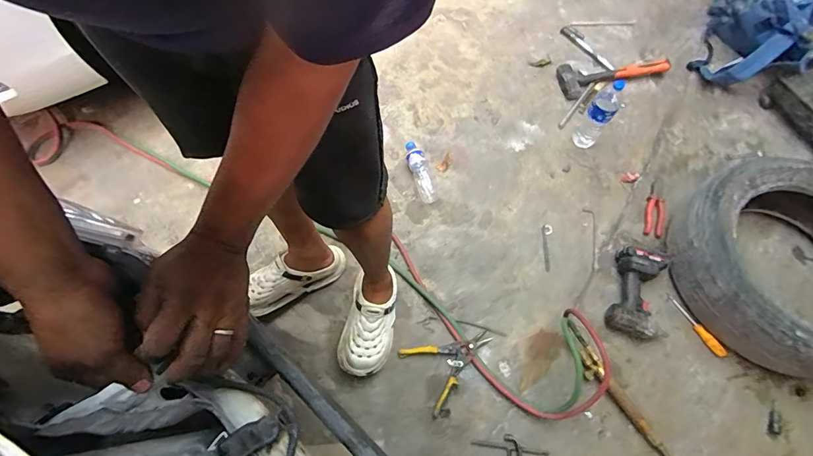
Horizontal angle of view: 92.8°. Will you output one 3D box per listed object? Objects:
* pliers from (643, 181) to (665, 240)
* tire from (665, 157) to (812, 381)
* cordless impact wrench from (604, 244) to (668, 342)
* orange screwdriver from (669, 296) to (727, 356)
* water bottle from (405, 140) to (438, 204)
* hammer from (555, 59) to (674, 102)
[{"bbox_3d":[0.773,-0.064,1.202,0.051,0.015,0.198,16,68,7],"label":"pliers"},{"bbox_3d":[1.048,0.091,1.051,0.574,0.184,0.574,0,67,0],"label":"tire"},{"bbox_3d":[0.637,0.175,1.058,0.137,0.077,0.253,21,64,12],"label":"cordless impact wrench"},{"bbox_3d":[0.795,0.266,1.056,0.025,0.021,0.181,-28,70,-11],"label":"orange screwdriver"},{"bbox_3d":[0.044,-0.184,1.236,0.058,0.055,0.219,-14,62,-6],"label":"water bottle"},{"bbox_3d":[0.730,-0.571,1.401,0.385,0.047,0.154,-17,68,-7],"label":"hammer"}]

